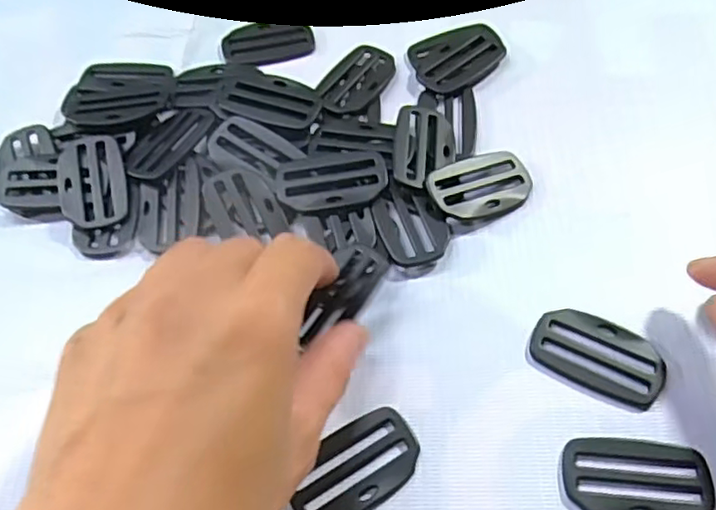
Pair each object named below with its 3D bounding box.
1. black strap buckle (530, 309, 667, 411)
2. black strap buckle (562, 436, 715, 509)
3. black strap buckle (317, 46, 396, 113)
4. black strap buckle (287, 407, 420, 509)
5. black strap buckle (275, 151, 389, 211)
[{"bbox_3d":[0.087,0.035,0.230,0.046,0.004,0.028,25,63,17],"label":"black strap buckle"},{"bbox_3d":[0.091,0.074,0.207,0.046,0.004,0.028,3,59,5],"label":"black strap buckle"},{"bbox_3d":[-0.001,-0.083,0.304,0.024,0.005,0.045,27,64,18],"label":"black strap buckle"},{"bbox_3d":[-0.002,0.072,0.213,0.047,0.004,0.027,-30,62,-14],"label":"black strap buckle"},{"bbox_3d":[-0.011,-0.031,0.269,0.046,0.006,0.028,-11,59,-4],"label":"black strap buckle"}]

